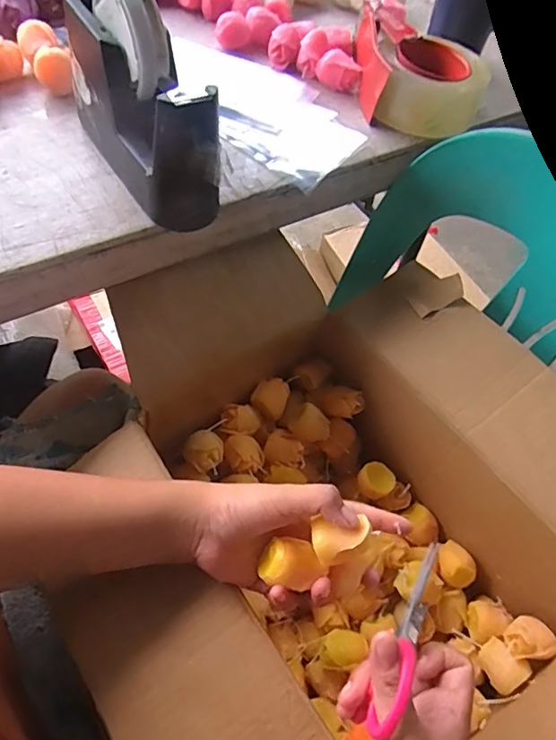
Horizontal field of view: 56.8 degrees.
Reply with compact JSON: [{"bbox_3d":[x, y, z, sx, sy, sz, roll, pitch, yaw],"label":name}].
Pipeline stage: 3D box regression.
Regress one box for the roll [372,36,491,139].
[{"bbox_3d":[0.162,-0.304,0.549,0.104,0.064,0.098,2,54,-3],"label":"roll"}]

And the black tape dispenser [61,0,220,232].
[{"bbox_3d":[-0.107,-0.211,0.401,0.060,0.127,0.185,-24,65,-24],"label":"black tape dispenser"}]

